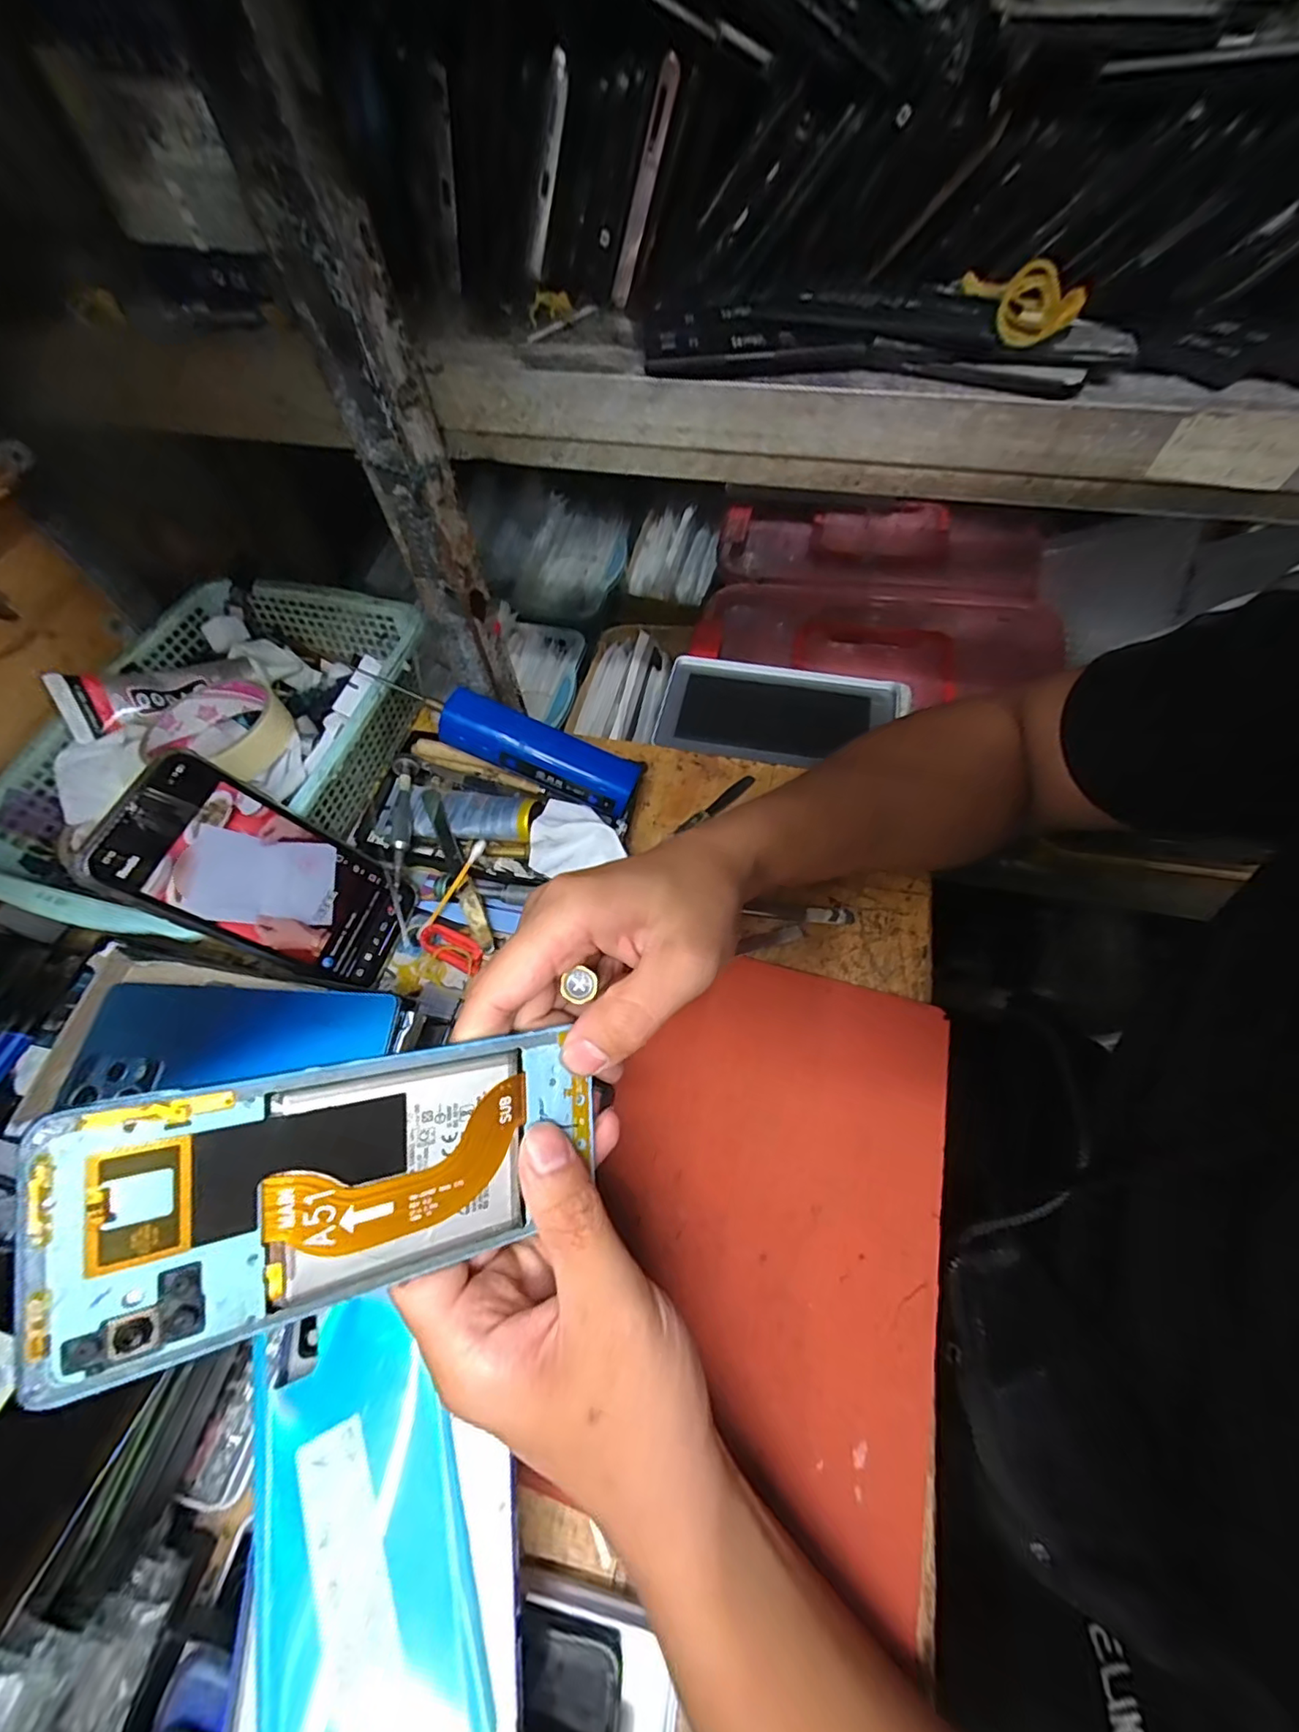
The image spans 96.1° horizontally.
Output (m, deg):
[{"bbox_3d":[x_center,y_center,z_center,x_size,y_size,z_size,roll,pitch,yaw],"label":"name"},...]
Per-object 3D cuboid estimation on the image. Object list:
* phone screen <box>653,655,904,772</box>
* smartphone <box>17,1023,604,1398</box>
[{"bbox_3d":[0.105,-0.126,0.471,0.189,0.013,0.094,11,62,8],"label":"phone screen"},{"bbox_3d":[-0.090,0.098,0.185,0.152,0.004,0.069,0,85,-32],"label":"smartphone"}]

